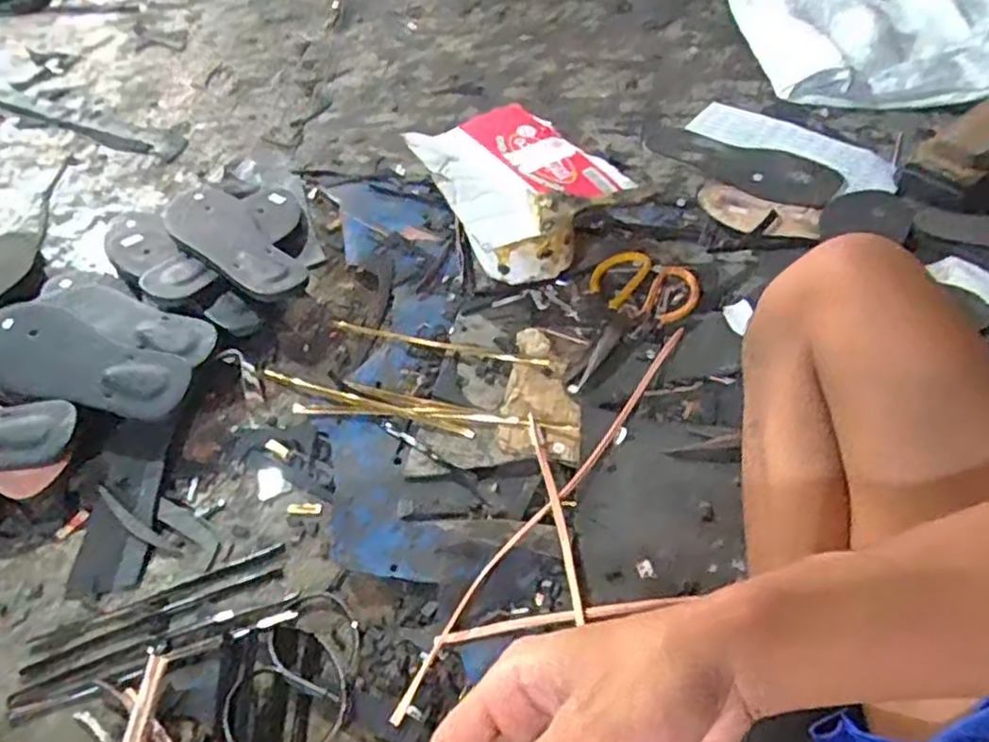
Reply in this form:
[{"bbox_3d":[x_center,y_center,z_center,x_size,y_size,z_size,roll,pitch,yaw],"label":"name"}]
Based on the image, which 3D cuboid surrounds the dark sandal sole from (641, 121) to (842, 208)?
[{"bbox_3d":[0.331,-0.290,0.990,0.269,0.015,0.099,28,59,19],"label":"dark sandal sole"}]

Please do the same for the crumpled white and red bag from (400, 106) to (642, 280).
[{"bbox_3d":[0.024,-0.219,0.876,0.197,0.110,0.212,-36,61,-22],"label":"crumpled white and red bag"}]

